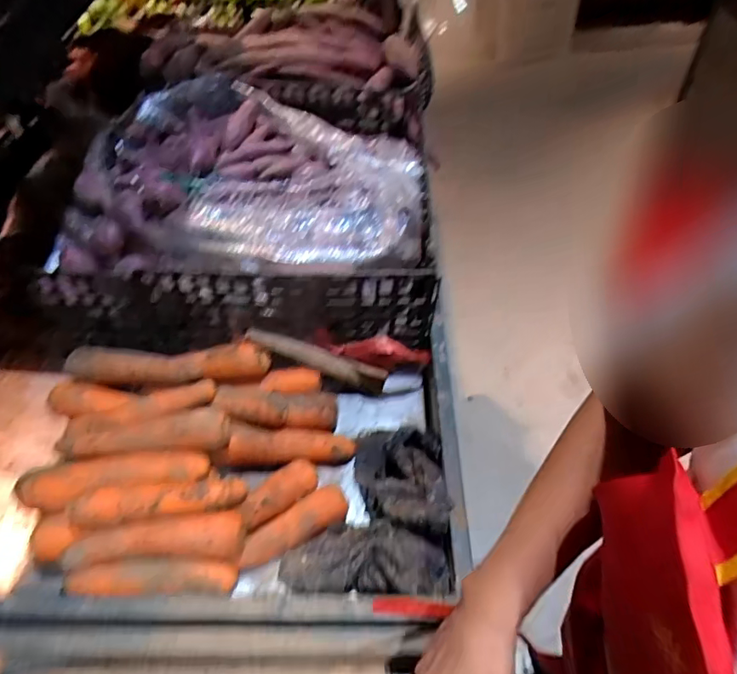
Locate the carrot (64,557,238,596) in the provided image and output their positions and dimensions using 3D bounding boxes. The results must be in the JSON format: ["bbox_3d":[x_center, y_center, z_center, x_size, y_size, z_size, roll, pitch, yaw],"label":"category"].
[{"bbox_3d":[-0.216,0.240,0.516,0.158,0.025,0.033,-4,51,3],"label":"carrot"}]

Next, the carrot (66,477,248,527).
[{"bbox_3d":[-0.221,0.171,0.546,0.173,0.030,0.041,-1,50,-17],"label":"carrot"}]

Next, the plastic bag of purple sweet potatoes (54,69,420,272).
[{"bbox_3d":[-0.168,-0.258,0.776,0.486,0.097,0.465,-1,52,5],"label":"plastic bag of purple sweet potatoes"}]

